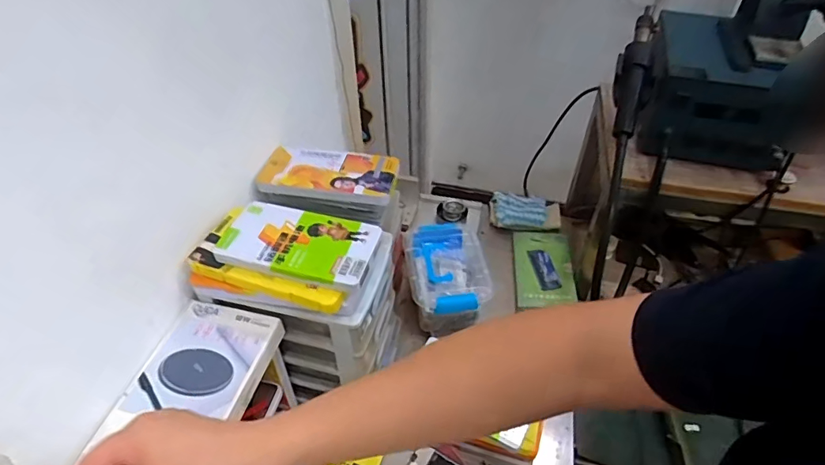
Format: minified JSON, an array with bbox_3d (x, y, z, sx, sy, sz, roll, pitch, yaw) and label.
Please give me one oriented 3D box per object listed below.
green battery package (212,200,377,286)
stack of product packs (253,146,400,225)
[{"bbox_3d":[-0.134,0.010,0.575,0.177,0.013,0.096,11,46,12],"label":"green battery package"},{"bbox_3d":[-0.122,-0.078,0.731,0.201,0.047,0.113,6,45,7],"label":"stack of product packs"}]

